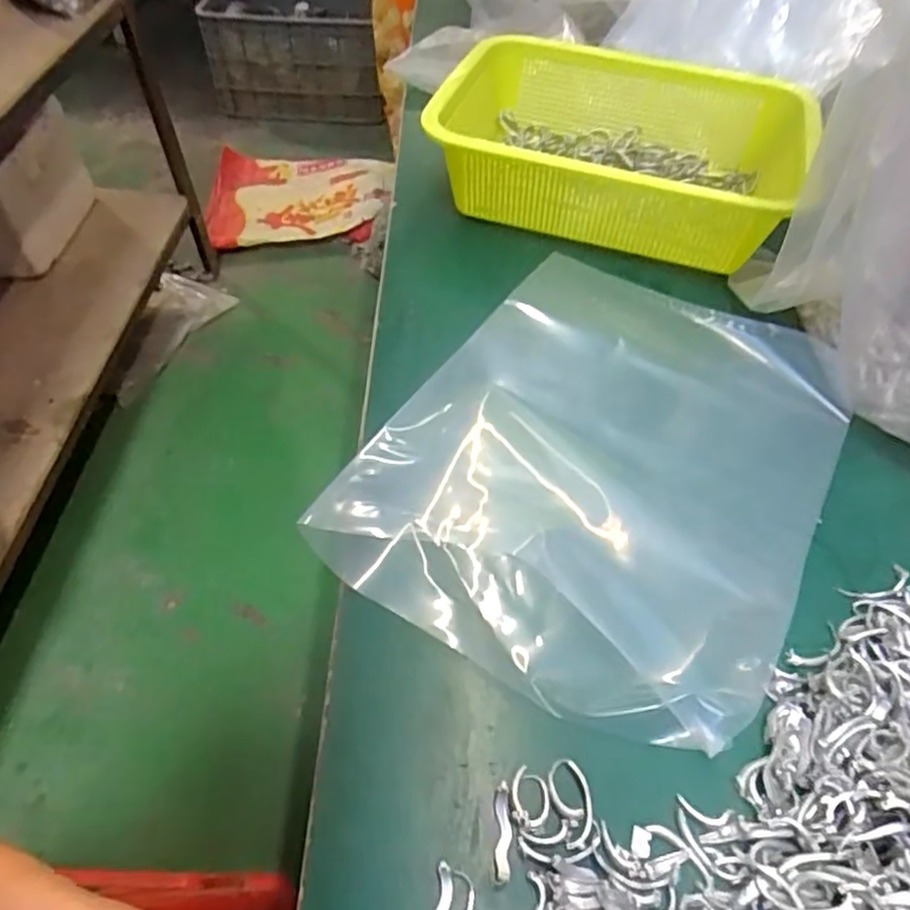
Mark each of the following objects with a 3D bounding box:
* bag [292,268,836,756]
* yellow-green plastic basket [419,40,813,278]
[{"bbox_3d":[0.088,-0.004,0.357,0.213,0.029,0.283,28,56,16],"label":"bag"},{"bbox_3d":[0.124,-0.226,0.492,0.255,0.081,0.189,15,53,9],"label":"yellow-green plastic basket"}]

